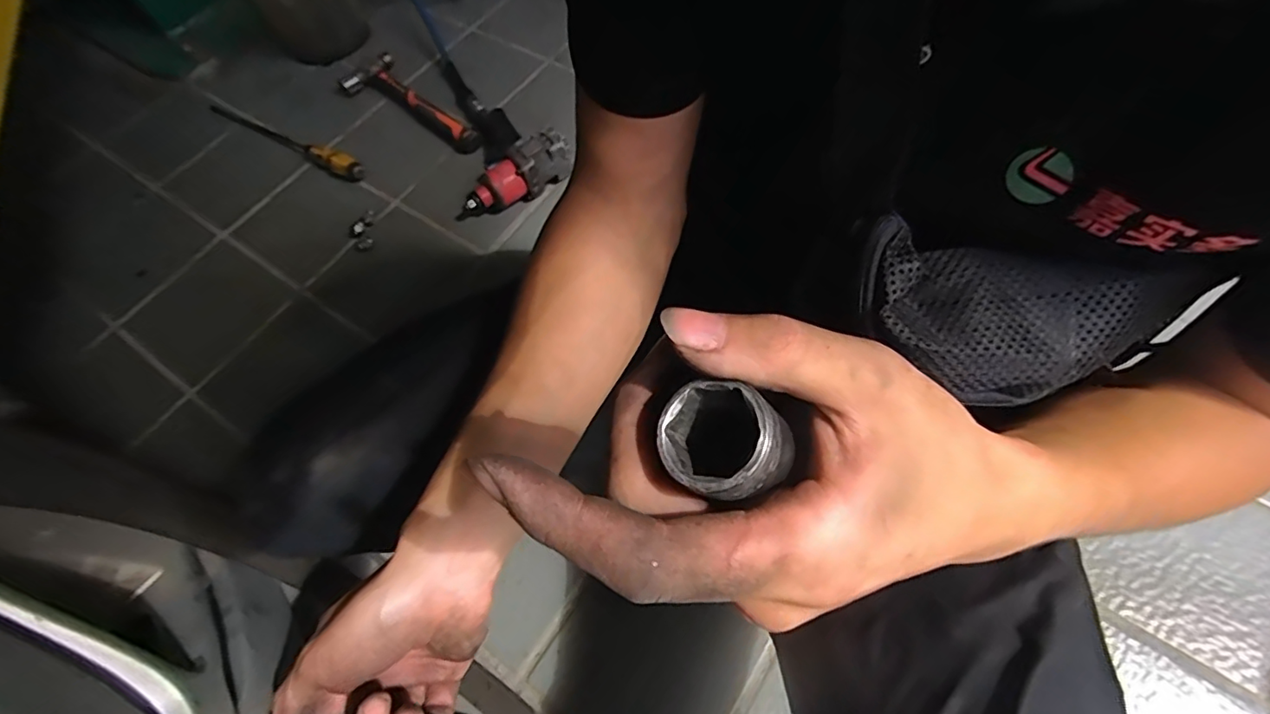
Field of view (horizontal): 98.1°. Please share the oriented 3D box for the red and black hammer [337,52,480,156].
[{"bbox_3d":[-0.407,-0.453,1.005,0.318,0.035,0.108,39,72,21],"label":"red and black hammer"}]

